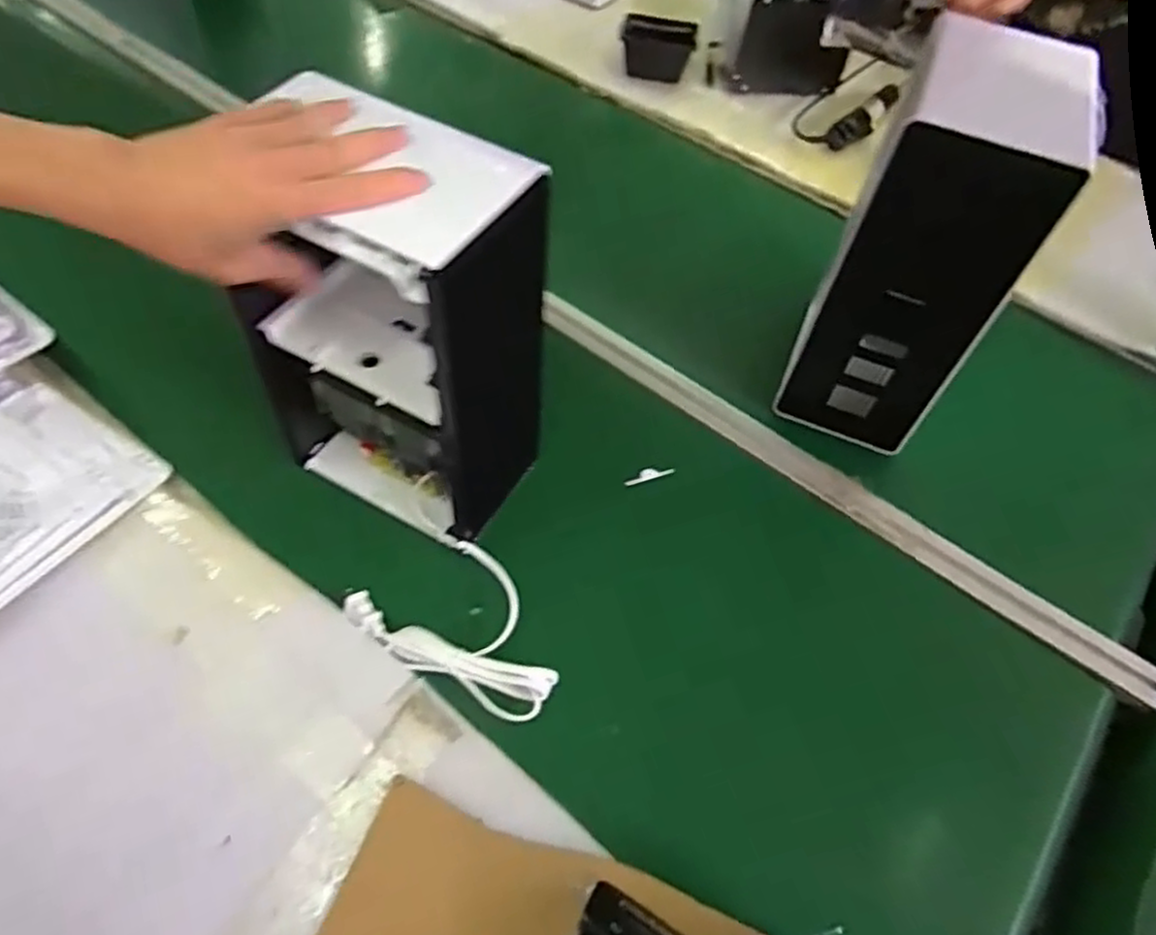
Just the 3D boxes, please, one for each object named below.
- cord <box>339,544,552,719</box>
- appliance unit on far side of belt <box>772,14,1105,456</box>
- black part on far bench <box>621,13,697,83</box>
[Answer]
[{"bbox_3d":[-0.101,0.153,0.647,0.135,0.021,0.167,-28,62,-21],"label":"cord"},{"bbox_3d":[0.322,-0.198,0.721,0.137,0.345,0.162,18,57,8],"label":"appliance unit on far side of belt"},{"bbox_3d":[0.130,-0.674,1.201,0.120,0.053,0.096,8,56,1],"label":"black part on far bench"}]

